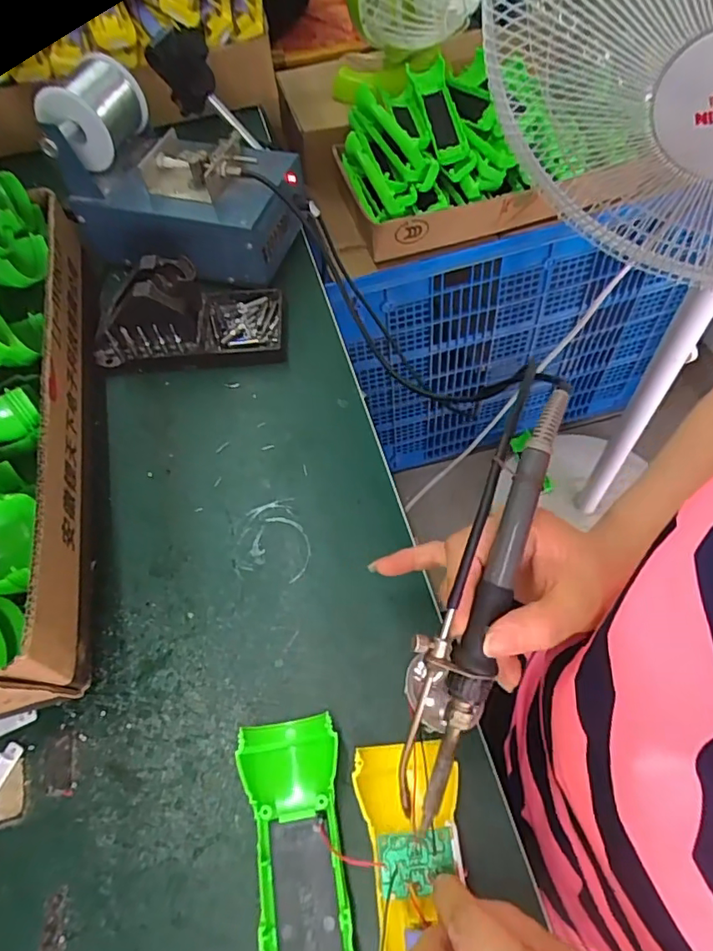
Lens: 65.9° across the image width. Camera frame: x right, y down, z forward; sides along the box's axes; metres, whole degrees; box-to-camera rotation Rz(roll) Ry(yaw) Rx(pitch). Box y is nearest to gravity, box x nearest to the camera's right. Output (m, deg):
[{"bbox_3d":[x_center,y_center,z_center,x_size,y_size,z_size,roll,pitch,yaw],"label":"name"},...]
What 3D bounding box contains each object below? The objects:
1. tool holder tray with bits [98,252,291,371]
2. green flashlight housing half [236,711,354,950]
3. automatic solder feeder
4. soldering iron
[{"bbox_3d":[-0.134,-0.139,0.454,0.137,0.073,0.084,-6,58,0],"label":"tool holder tray with bits"},{"bbox_3d":[-0.027,0.205,0.264,0.049,0.027,0.160,-7,58,-1],"label":"green flashlight housing half"},{"bbox_3d":[-0.151,-0.265,0.491,0.191,0.112,0.118,12,60,11],"label":"automatic solder feeder"},{"bbox_3d":[0.054,0.051,0.248,0.033,0.018,0.202,17,87,14],"label":"soldering iron"}]

